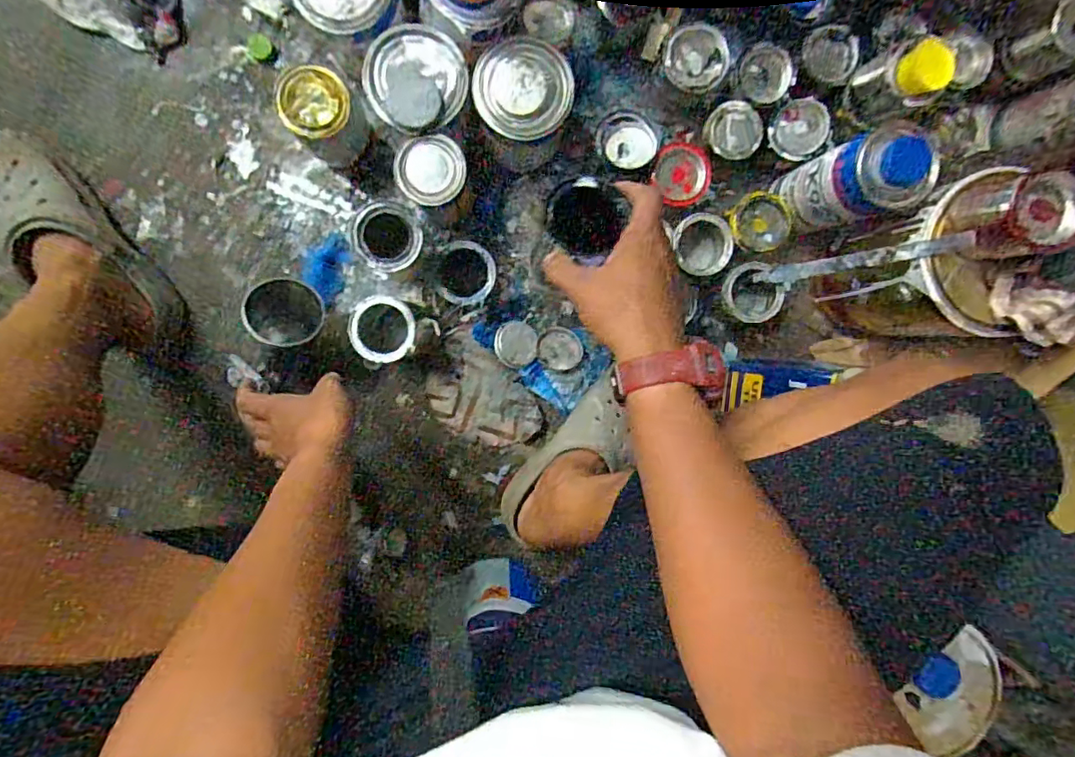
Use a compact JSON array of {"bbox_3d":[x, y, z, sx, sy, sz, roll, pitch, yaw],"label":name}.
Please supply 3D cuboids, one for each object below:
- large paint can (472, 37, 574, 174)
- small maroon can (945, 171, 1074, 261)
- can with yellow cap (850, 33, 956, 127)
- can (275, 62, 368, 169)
[{"bbox_3d":[-0.017,-0.309,0.636,0.102,0.131,0.096,0,94,-4],"label":"large paint can"},{"bbox_3d":[0.440,-0.148,0.508,0.070,0.067,0.071,-6,95,-3],"label":"small maroon can"},{"bbox_3d":[0.399,-0.330,0.618,0.061,0.093,0.071,-26,95,-2],"label":"can with yellow cap"},{"bbox_3d":[-0.237,-0.295,0.638,0.072,0.139,0.071,0,94,-4],"label":"can"}]

